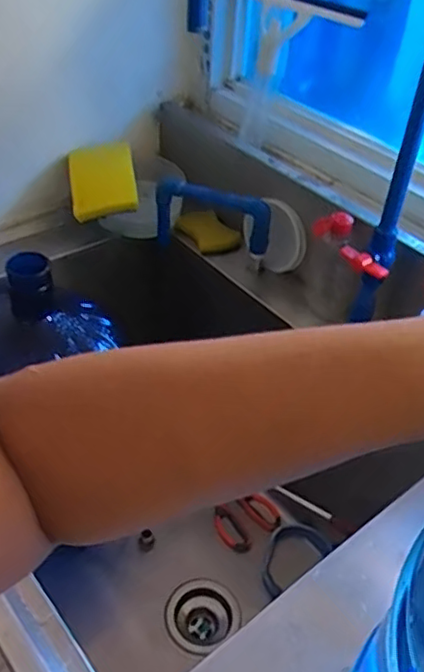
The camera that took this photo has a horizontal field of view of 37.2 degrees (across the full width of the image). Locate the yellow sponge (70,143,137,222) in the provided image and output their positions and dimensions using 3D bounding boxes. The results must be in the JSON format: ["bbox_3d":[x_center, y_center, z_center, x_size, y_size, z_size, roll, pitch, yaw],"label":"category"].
[{"bbox_3d":[-0.167,-0.236,0.966,0.098,0.106,0.041,-10,13,-14],"label":"yellow sponge"}]

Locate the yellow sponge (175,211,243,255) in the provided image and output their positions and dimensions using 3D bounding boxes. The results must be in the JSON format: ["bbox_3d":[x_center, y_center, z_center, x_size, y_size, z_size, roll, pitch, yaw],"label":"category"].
[{"bbox_3d":[-0.007,-0.167,1.027,0.074,0.026,0.101,-26,50,-30],"label":"yellow sponge"}]

